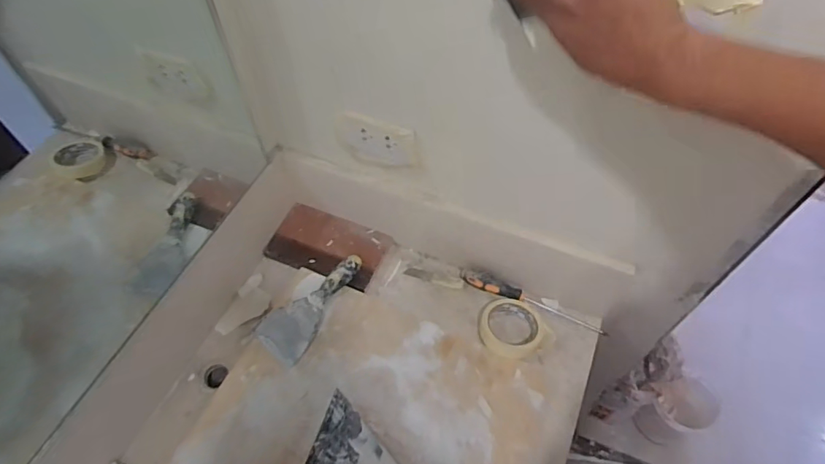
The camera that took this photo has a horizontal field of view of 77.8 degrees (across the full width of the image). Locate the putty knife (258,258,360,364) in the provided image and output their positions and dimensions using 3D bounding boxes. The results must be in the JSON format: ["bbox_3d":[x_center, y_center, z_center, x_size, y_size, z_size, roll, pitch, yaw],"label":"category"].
[{"bbox_3d":[-0.165,0.110,0.830,0.088,0.032,0.201,28,60,18],"label":"putty knife"}]

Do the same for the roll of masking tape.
[{"bbox_3d":[0.155,0.149,0.811,0.096,0.023,0.105,0,56,0],"label":"roll of masking tape"}]

